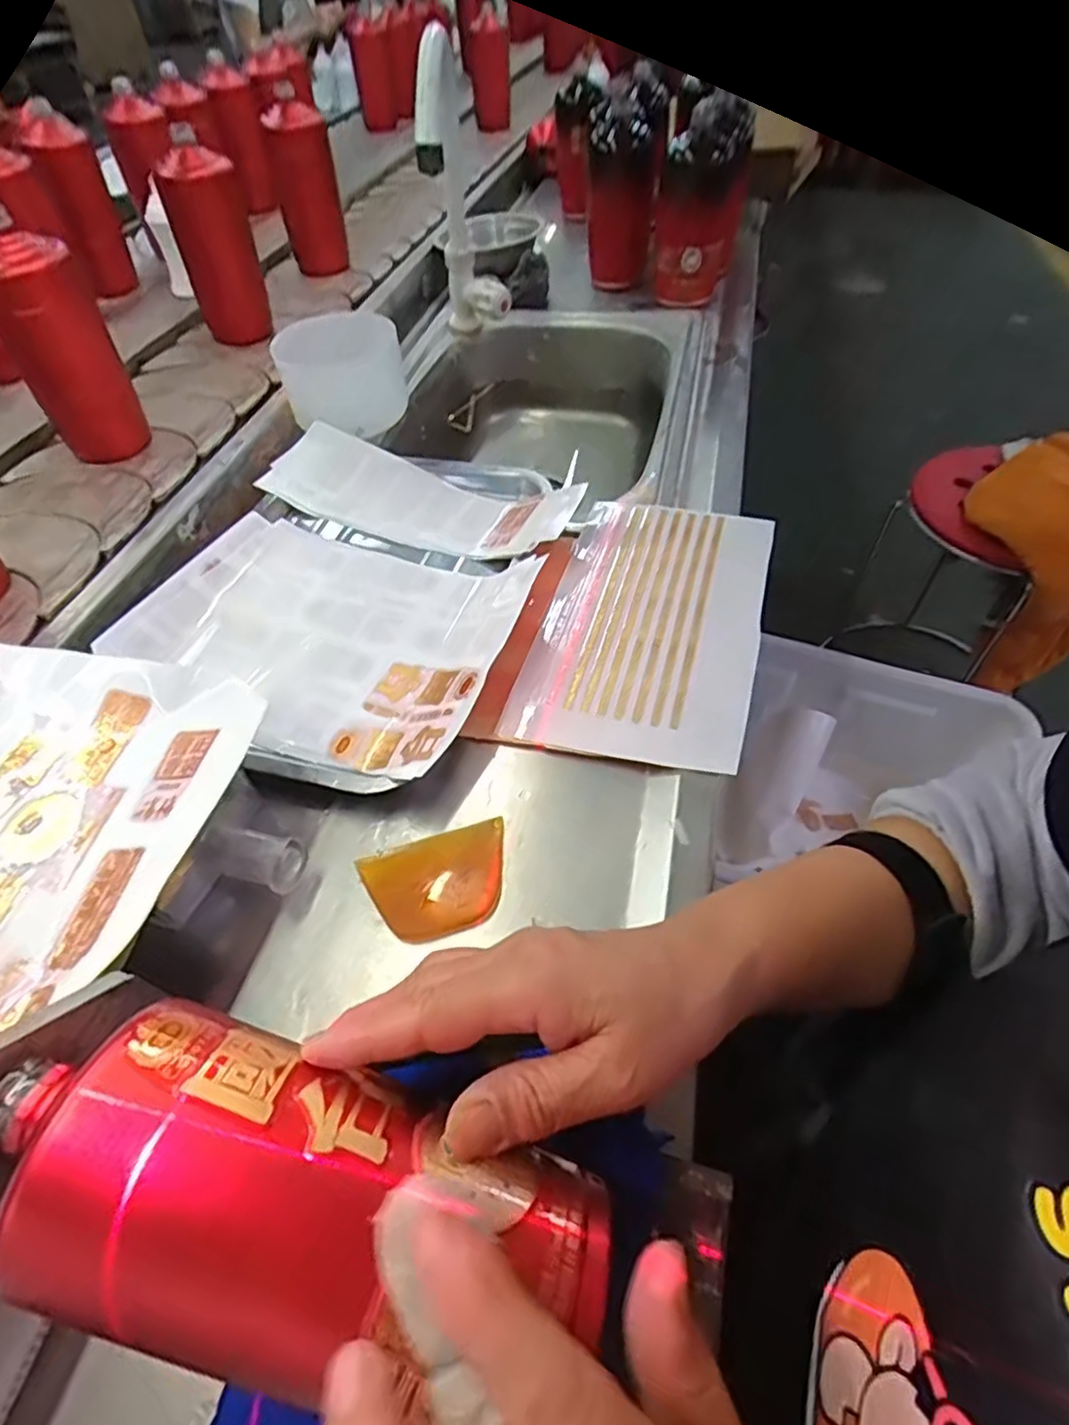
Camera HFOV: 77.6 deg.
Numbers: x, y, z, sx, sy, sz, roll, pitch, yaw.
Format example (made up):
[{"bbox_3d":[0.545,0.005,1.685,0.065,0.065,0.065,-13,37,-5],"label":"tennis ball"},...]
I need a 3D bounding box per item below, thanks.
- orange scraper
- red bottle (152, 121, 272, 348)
[{"bbox_3d":[-0.053,0.097,0.380,0.083,0.006,0.061,-18,49,-10],"label":"orange scraper"},{"bbox_3d":[-0.372,-0.544,0.782,0.082,0.188,0.063,-20,54,-14],"label":"red bottle"}]

